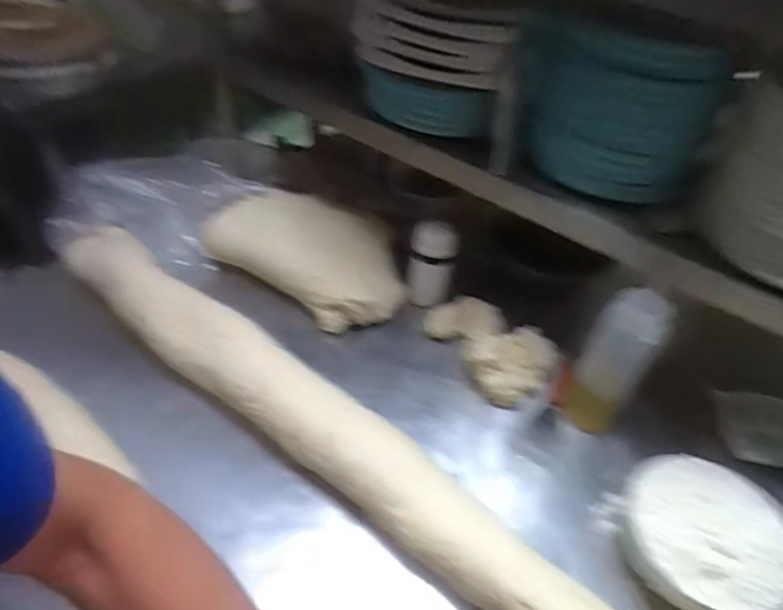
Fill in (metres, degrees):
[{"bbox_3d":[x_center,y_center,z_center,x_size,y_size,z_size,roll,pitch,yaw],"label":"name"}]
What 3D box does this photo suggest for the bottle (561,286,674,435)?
[{"bbox_3d":[0.303,0.080,0.760,0.081,0.256,0.062,32,50,24],"label":"bottle"}]

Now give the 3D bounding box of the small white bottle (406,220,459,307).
[{"bbox_3d":[0.070,-0.078,0.965,0.071,0.146,0.080,12,45,5],"label":"small white bottle"}]

